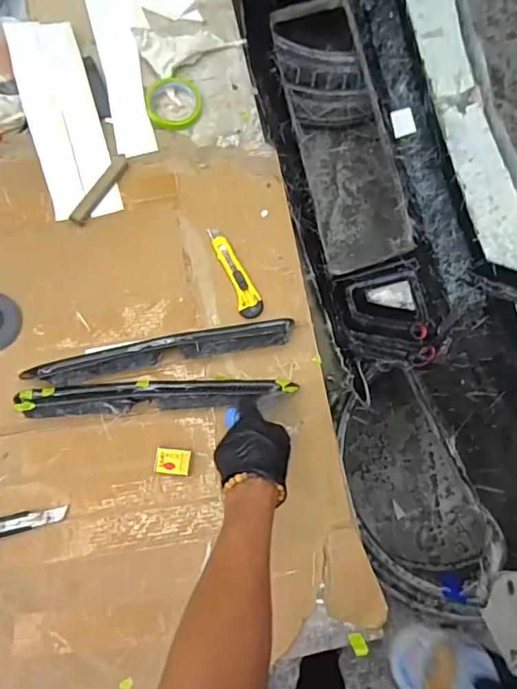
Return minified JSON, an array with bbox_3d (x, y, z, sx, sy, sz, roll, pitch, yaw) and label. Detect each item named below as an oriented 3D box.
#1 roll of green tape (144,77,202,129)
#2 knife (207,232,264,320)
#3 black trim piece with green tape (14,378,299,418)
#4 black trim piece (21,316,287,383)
[{"bbox_3d":[-0.148,-0.422,0.864,0.095,0.016,0.095,0,79,0],"label":"roll of green tape"},{"bbox_3d":[-0.040,-0.117,0.793,0.037,0.009,0.161,-26,80,-5],"label":"knife"},{"bbox_3d":[-0.153,0.075,0.737,0.406,0.054,0.046,-3,79,-2],"label":"black trim piece with green tape"},{"bbox_3d":[-0.151,0.010,0.752,0.414,0.033,0.052,-10,79,-2],"label":"black trim piece"}]

